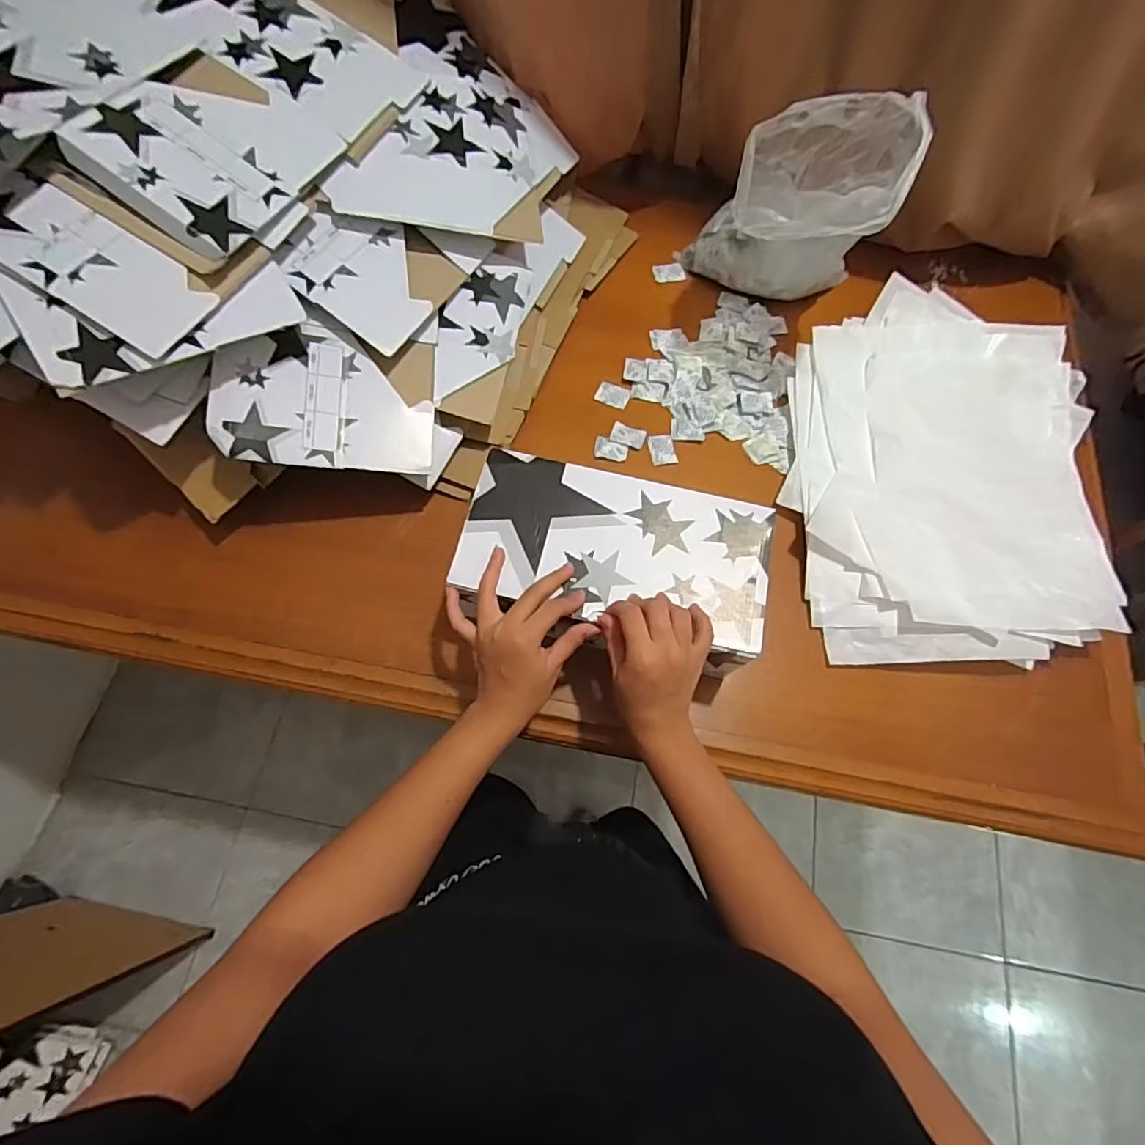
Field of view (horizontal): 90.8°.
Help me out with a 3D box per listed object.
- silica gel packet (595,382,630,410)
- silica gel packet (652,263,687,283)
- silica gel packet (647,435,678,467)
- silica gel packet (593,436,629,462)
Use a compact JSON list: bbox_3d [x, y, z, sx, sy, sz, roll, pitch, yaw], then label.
[{"bbox_3d":[0.049,-0.216,0.688,0.039,0.004,0.029,20,70,5],"label":"silica gel packet"},{"bbox_3d":[0.131,-0.406,0.763,0.042,0.004,0.034,-10,70,-7],"label":"silica gel packet"},{"bbox_3d":[0.105,-0.144,0.662,0.029,0.005,0.039,-11,70,-7],"label":"silica gel packet"},{"bbox_3d":[0.046,-0.144,0.661,0.038,0.004,0.027,11,69,1],"label":"silica gel packet"}]

